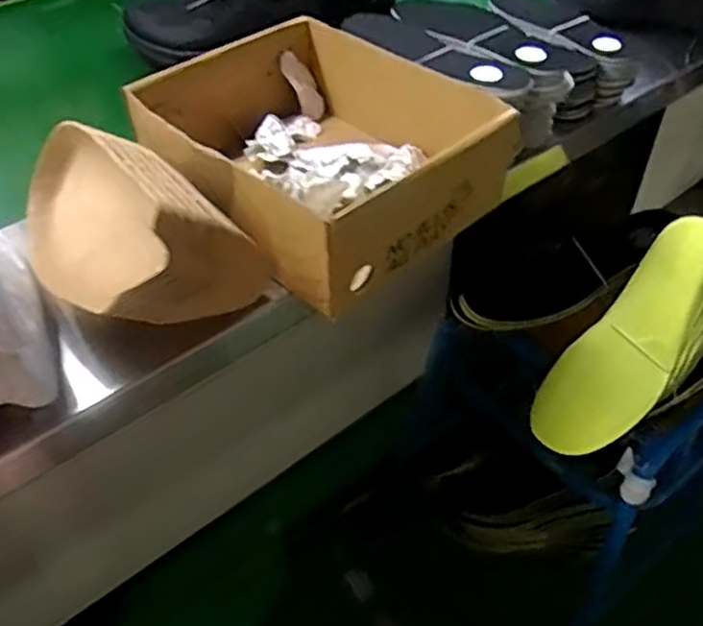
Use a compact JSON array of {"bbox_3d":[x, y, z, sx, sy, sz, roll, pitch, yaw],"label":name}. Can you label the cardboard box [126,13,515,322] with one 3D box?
[{"bbox_3d":[-0.028,-0.143,0.624,0.245,0.106,0.272,-31,53,-25],"label":"cardboard box"}]

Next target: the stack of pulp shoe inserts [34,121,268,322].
[{"bbox_3d":[-0.180,-0.069,0.532,0.218,0.102,0.118,29,54,25],"label":"stack of pulp shoe inserts"}]

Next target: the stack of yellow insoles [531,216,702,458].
[{"bbox_3d":[0.320,0.025,0.768,0.324,0.075,0.109,-45,58,-11],"label":"stack of yellow insoles"}]

